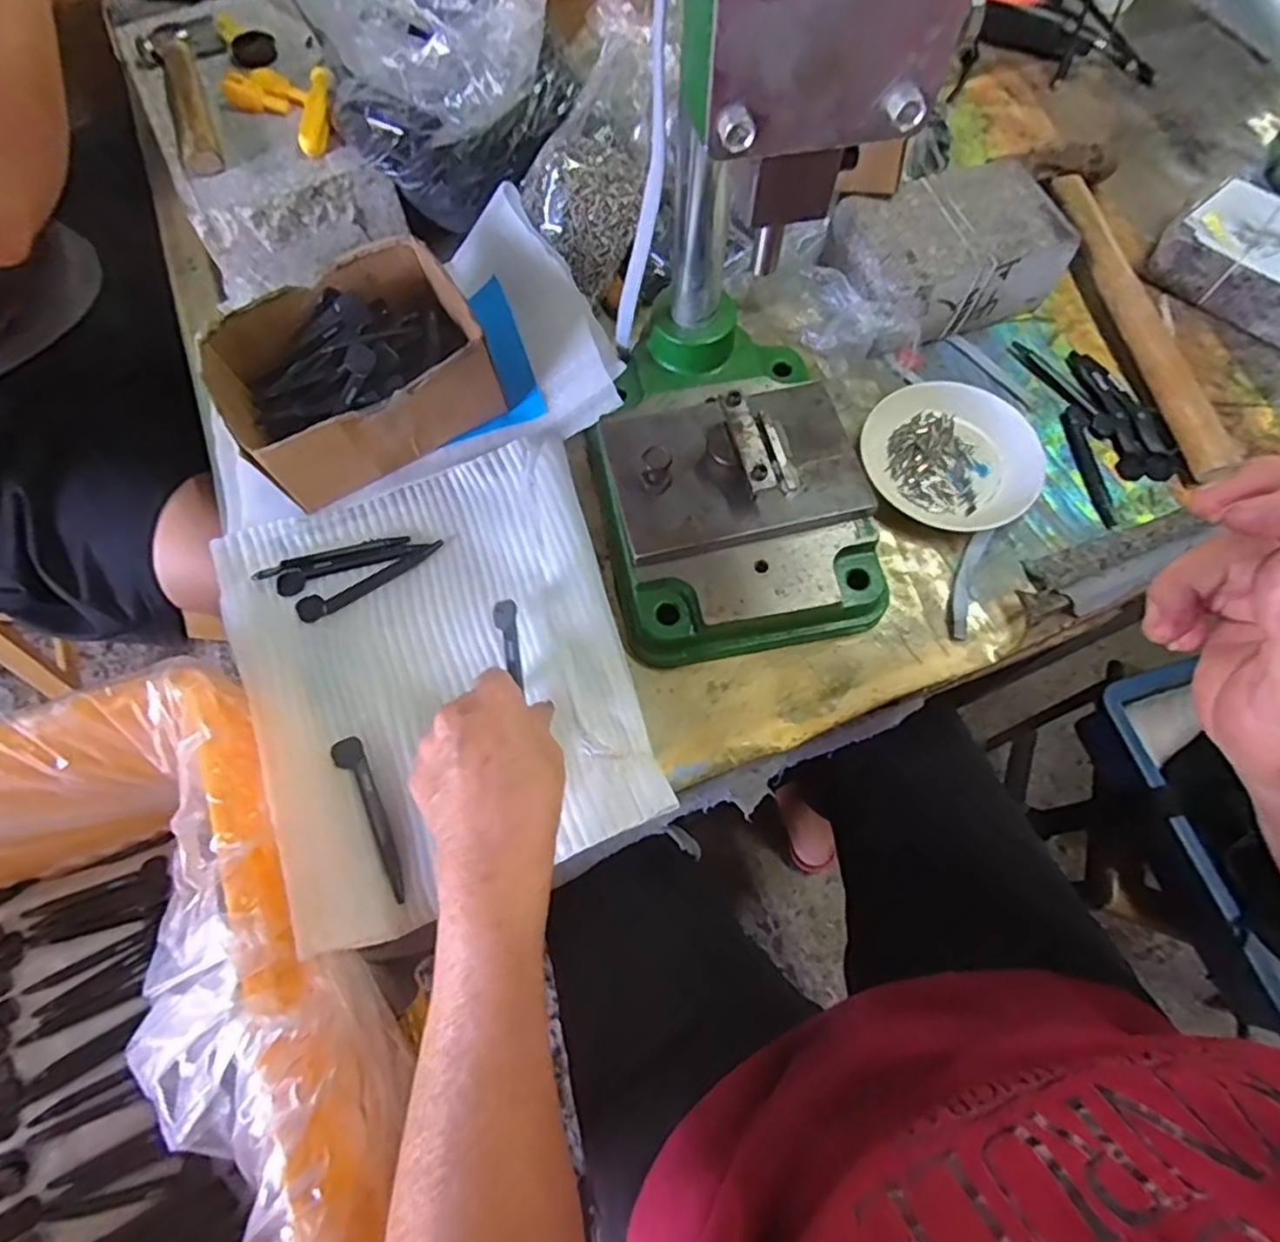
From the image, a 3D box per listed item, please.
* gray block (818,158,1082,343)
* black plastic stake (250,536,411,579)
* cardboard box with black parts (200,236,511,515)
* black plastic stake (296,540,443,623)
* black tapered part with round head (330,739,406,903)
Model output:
[{"bbox_3d":[0.227,-0.270,0.505,0.159,0.061,0.109,-17,69,-5],"label":"gray block"},{"bbox_3d":[-0.201,-0.044,0.438,0.097,0.007,0.010,-17,69,-5],"label":"black plastic stake"},{"bbox_3d":[-0.189,-0.167,0.450,0.164,0.068,0.124,-27,70,-9],"label":"cardboard box with black parts"},{"bbox_3d":[-0.174,-0.028,0.436,0.097,0.006,0.018,-30,71,-10],"label":"black plastic stake"},{"bbox_3d":[-0.149,0.108,0.376,0.016,0.005,0.097,-31,71,-10],"label":"black tapered part with round head"}]

